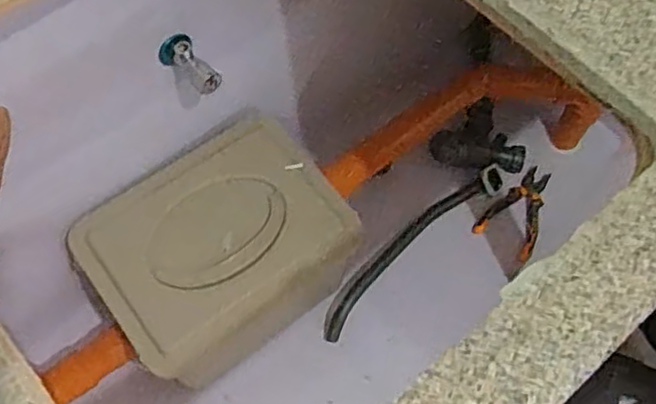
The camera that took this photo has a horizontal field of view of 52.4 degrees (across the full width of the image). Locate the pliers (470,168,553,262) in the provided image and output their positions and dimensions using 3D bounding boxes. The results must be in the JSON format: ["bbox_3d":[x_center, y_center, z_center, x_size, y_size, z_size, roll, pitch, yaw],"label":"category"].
[{"bbox_3d":[0.362,0.017,1.243,0.108,0.014,0.162,34,83,15],"label":"pliers"}]

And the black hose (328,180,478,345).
[{"bbox_3d":[0.126,0.092,1.184,0.053,0.033,0.391,41,69,17],"label":"black hose"}]

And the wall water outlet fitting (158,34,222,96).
[{"bbox_3d":[-0.170,-0.167,0.820,0.038,0.035,0.085,-38,71,-18],"label":"wall water outlet fitting"}]

